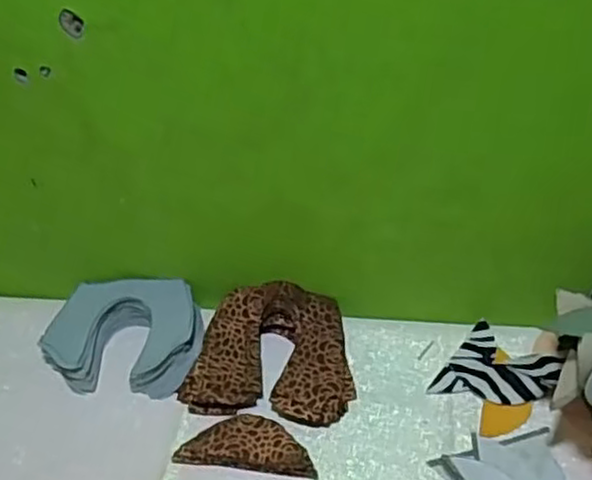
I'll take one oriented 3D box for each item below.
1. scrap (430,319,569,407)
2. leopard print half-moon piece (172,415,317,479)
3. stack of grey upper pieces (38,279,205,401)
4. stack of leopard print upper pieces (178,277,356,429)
[{"bbox_3d":[0.198,0.132,0.686,0.095,0.011,0.097,27,52,29],"label":"scrap"},{"bbox_3d":[-0.045,0.188,0.652,0.125,0.018,0.048,3,44,9],"label":"leopard print half-moon piece"},{"bbox_3d":[-0.180,0.101,0.743,0.165,0.038,0.122,2,44,8],"label":"stack of grey upper pieces"},{"bbox_3d":[-0.022,0.111,0.712,0.163,0.043,0.140,6,45,12],"label":"stack of leopard print upper pieces"}]

